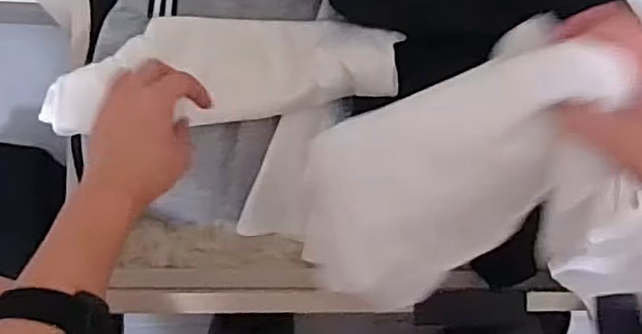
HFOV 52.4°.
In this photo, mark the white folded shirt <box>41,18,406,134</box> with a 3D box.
[{"bbox_3d":[-0.086,-0.094,0.585,0.300,0.049,0.098,-6,85,-8],"label":"white folded shirt"}]

